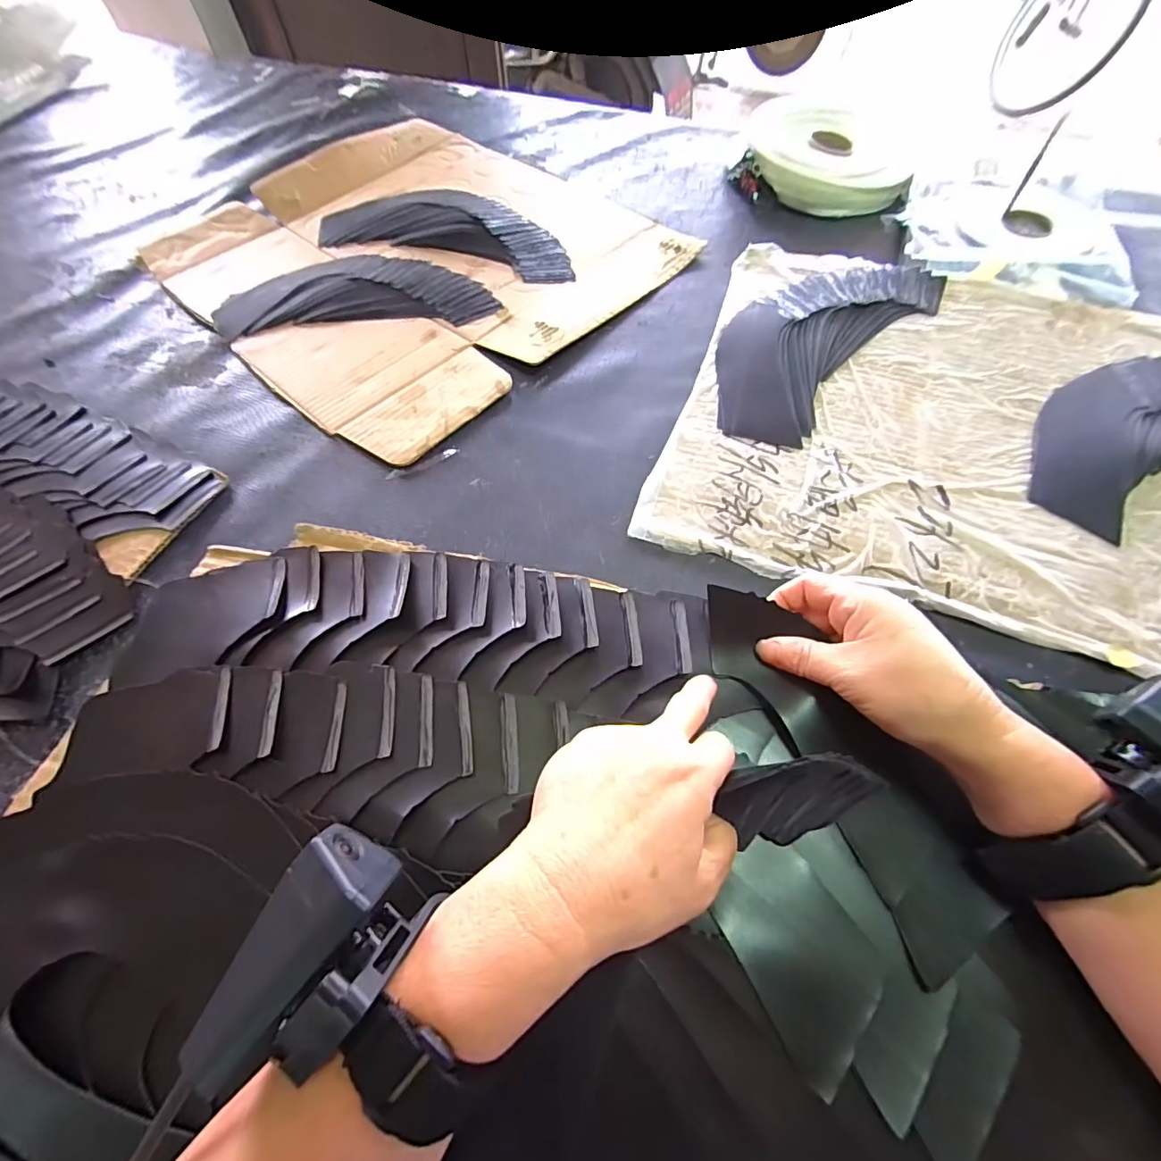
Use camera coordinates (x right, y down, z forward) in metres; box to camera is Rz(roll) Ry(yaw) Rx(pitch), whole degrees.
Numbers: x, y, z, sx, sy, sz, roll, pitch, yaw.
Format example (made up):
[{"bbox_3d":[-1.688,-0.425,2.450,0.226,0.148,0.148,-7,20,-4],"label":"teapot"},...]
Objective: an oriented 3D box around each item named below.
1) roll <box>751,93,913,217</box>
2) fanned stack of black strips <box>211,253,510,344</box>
[{"bbox_3d":[0.272,-0.464,0.564,0.164,0.052,0.164,11,61,8],"label":"roll"},{"bbox_3d":[-0.214,-0.288,0.502,0.260,0.009,0.125,-3,60,0],"label":"fanned stack of black strips"}]

